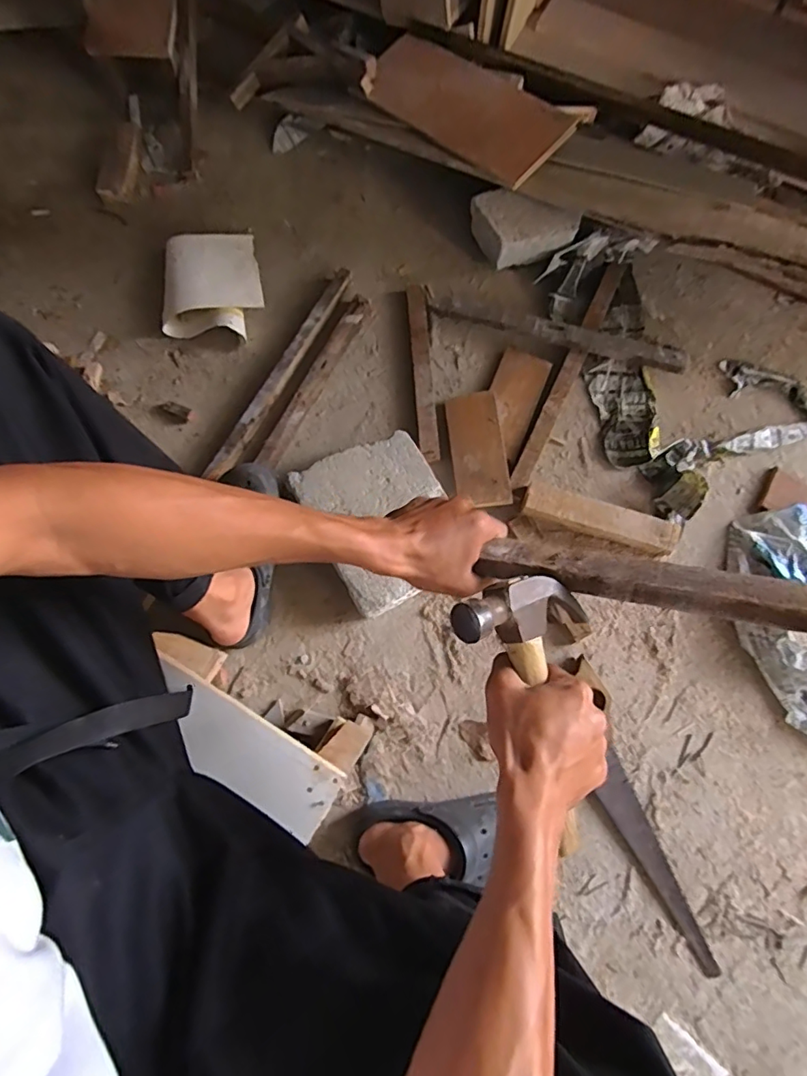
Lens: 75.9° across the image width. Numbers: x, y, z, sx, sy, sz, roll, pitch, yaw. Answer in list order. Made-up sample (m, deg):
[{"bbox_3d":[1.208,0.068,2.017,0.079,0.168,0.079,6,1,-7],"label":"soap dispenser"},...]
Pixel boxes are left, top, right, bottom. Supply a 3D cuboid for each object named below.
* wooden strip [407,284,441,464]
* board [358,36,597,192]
[{"bbox_3d":[0.034,-0.298,0.902,0.031,0.026,0.355,-3,75,-2],"label":"wooden strip"},{"bbox_3d":[0.115,-0.789,0.944,0.388,0.030,0.241,32,76,11],"label":"board"}]

